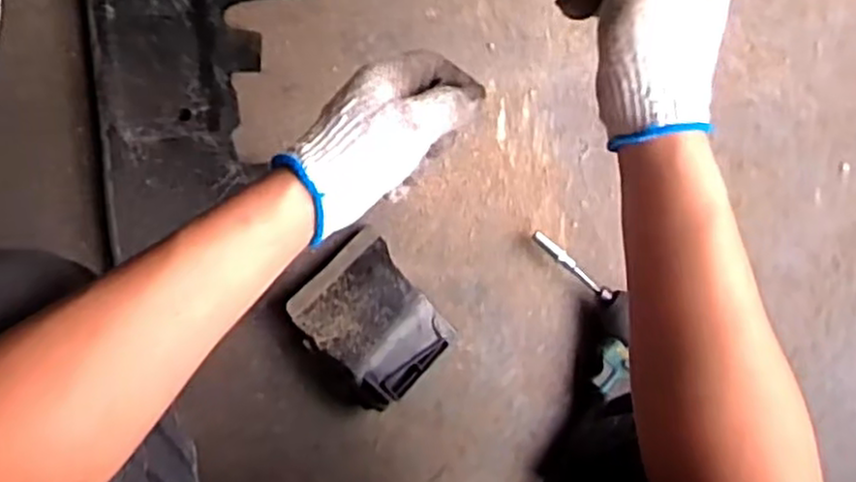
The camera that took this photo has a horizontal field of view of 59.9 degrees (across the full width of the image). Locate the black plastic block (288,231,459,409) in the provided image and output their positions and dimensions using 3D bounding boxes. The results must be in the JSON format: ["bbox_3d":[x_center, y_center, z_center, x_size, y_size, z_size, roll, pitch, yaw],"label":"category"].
[{"bbox_3d":[-0.054,0.077,0.721,0.109,0.041,0.139,-40,95,-6],"label":"black plastic block"}]

